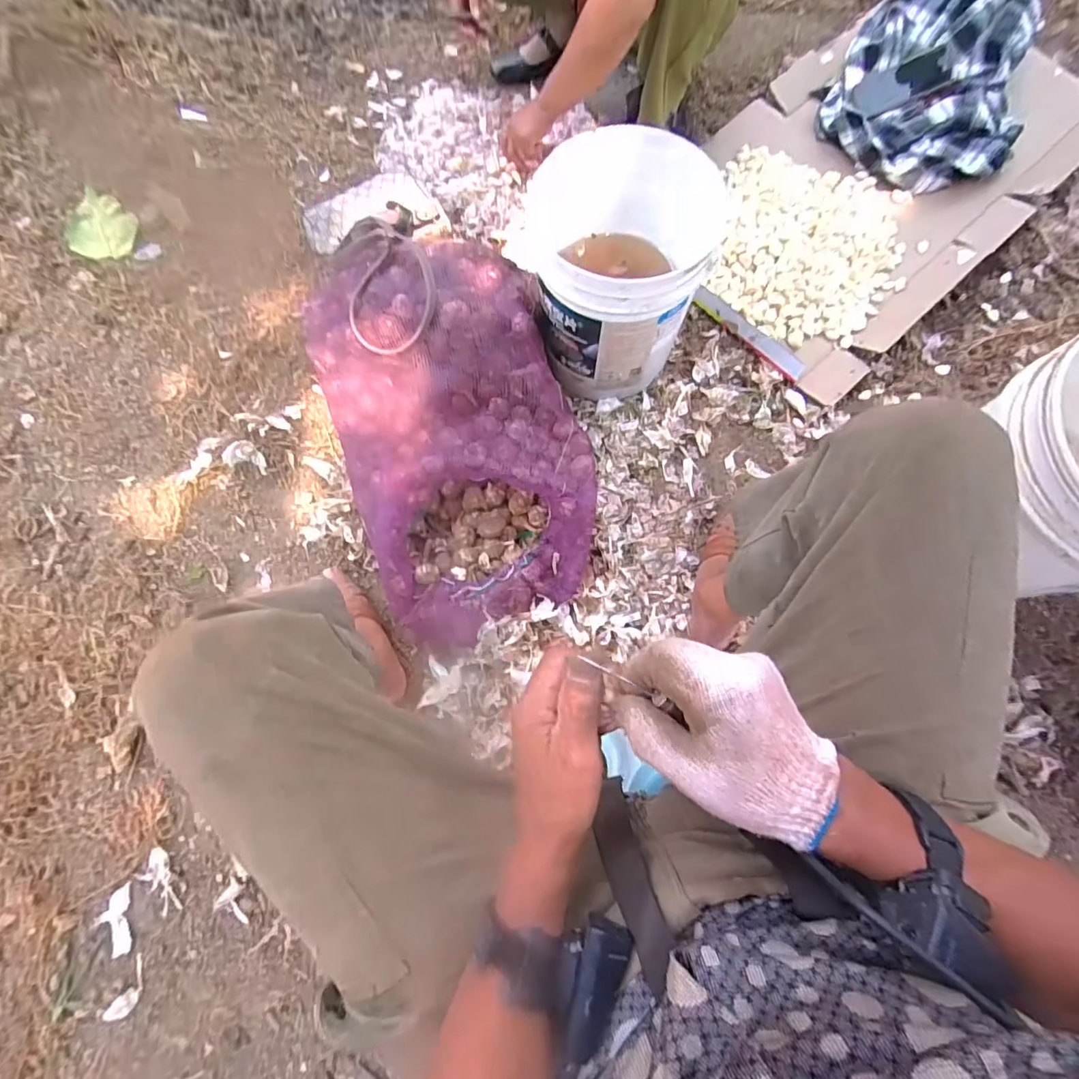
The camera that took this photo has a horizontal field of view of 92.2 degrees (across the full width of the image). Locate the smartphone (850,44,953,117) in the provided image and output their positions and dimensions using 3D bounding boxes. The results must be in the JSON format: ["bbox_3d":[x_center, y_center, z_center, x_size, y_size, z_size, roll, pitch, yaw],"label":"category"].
[{"bbox_3d":[0.753,-0.948,1.081,0.163,0.011,0.089,-9,80,23],"label":"smartphone"}]

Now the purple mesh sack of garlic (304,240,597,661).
[{"bbox_3d":[-0.130,-0.170,0.831,0.372,0.202,0.581,-17,76,-6],"label":"purple mesh sack of garlic"}]

